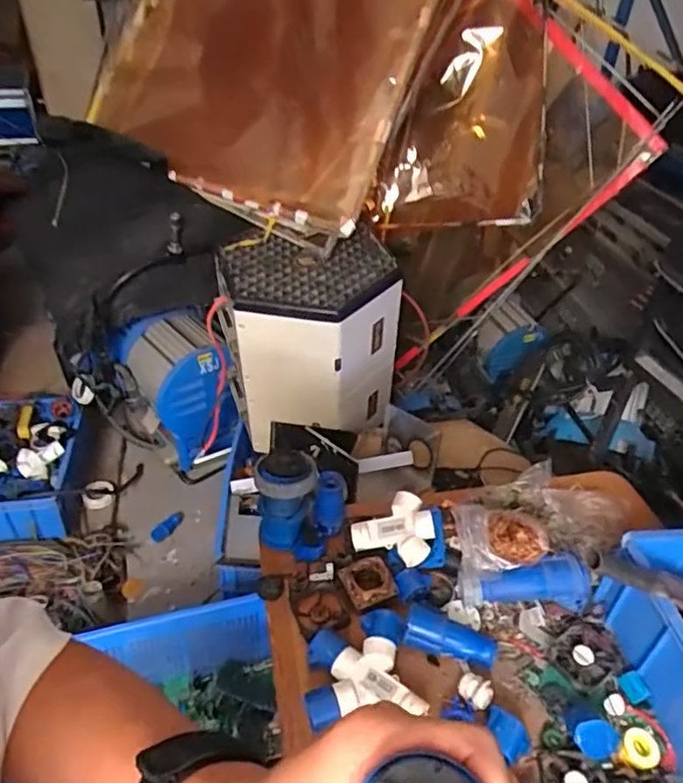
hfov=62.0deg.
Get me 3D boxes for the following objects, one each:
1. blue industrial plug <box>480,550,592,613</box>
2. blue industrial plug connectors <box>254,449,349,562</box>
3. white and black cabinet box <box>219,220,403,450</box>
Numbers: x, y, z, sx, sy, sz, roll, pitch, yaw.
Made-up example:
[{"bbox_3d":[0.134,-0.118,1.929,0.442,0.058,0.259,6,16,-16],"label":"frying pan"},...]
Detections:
[{"bbox_3d":[0.322,0.316,0.935,0.178,0.070,0.075,-5,38,-11],"label":"blue industrial plug"},{"bbox_3d":[-0.078,0.203,1.048,0.151,0.160,0.123,23,41,23],"label":"blue industrial plug connectors"},{"bbox_3d":[-0.089,-0.124,1.676,0.496,0.548,0.335,3,37,-1],"label":"white and black cabinet box"}]

